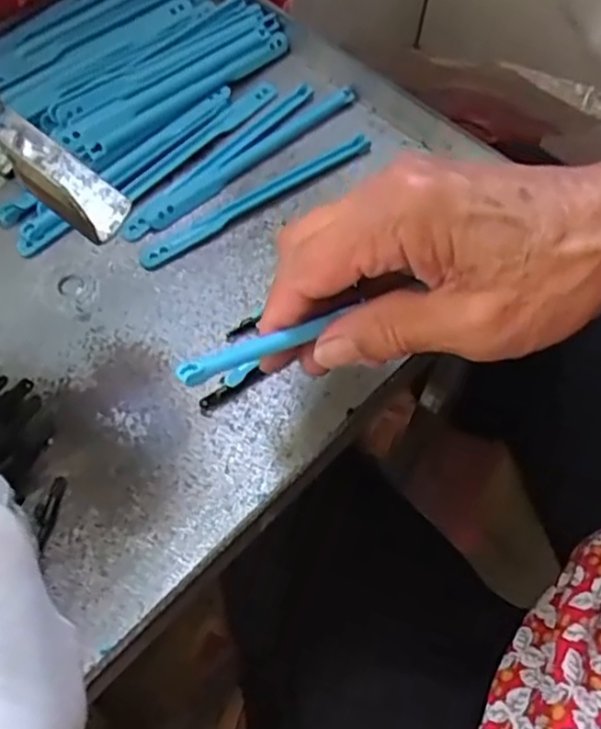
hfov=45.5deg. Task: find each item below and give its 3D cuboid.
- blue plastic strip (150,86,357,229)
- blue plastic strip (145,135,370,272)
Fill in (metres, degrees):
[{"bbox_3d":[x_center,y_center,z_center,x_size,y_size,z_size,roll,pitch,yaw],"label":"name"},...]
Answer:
[{"bbox_3d":[-0.025,-0.117,0.397,0.142,0.010,0.017,-38,69,-22],"label":"blue plastic strip"},{"bbox_3d":[-0.020,-0.089,0.381,0.144,0.005,0.011,-32,67,-20],"label":"blue plastic strip"}]

